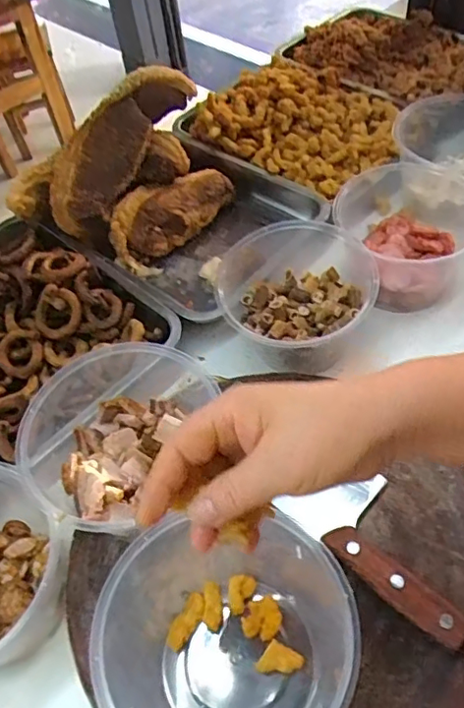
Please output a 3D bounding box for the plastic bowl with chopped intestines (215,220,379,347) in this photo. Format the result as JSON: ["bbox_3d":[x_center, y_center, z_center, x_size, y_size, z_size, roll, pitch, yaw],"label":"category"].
[{"bbox_3d":[0.072,-0.071,0.612,0.161,0.065,0.169,-3,52,4],"label":"plastic bowl with chopped intestines"}]

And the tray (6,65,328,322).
[{"bbox_3d":[-0.095,-0.215,0.748,0.350,0.158,0.295,36,63,29],"label":"tray"}]

